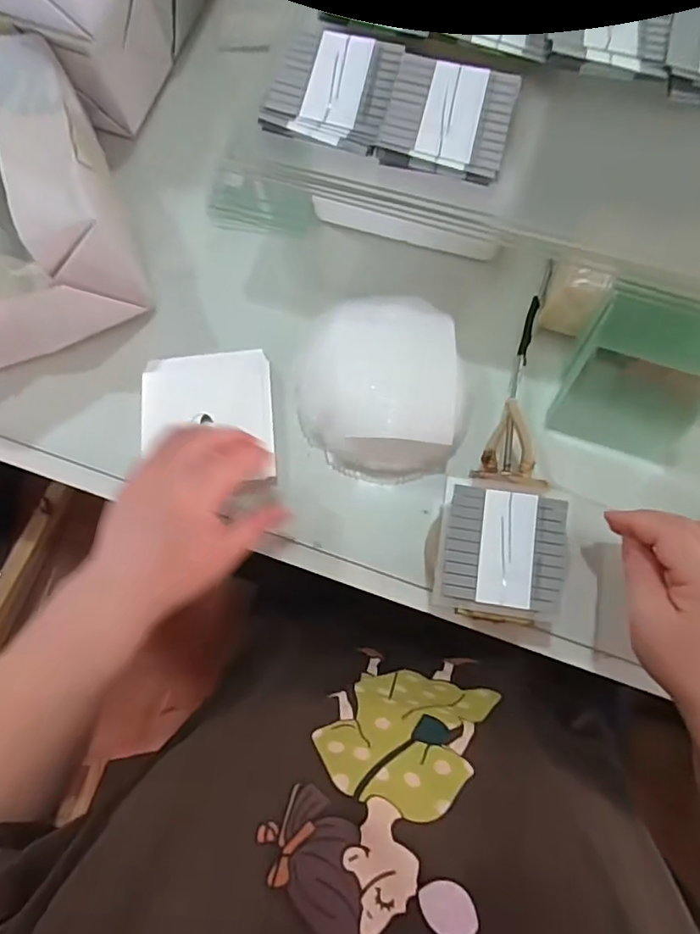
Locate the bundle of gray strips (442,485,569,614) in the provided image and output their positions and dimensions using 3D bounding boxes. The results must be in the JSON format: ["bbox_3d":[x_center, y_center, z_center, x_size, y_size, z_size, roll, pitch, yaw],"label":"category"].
[{"bbox_3d":[0.106,0.055,0.377,0.077,0.006,0.077,8,76,3],"label":"bundle of gray strips"}]

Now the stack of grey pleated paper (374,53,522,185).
[{"bbox_3d":[0.065,-0.230,0.361,0.078,0.009,0.084,15,77,5],"label":"stack of grey pleated paper"}]

